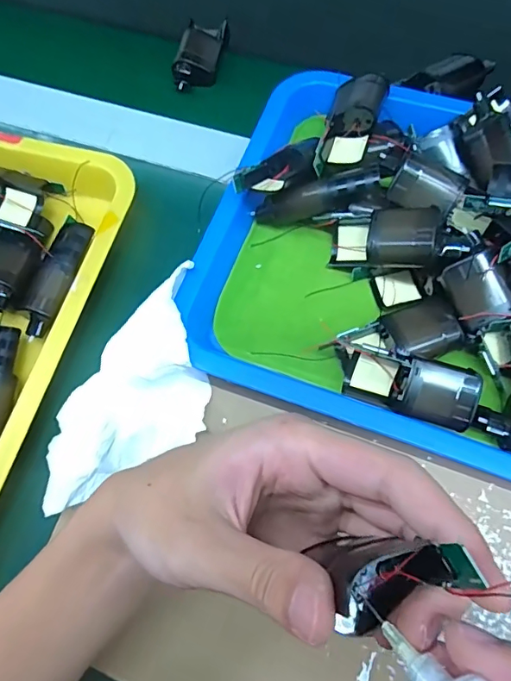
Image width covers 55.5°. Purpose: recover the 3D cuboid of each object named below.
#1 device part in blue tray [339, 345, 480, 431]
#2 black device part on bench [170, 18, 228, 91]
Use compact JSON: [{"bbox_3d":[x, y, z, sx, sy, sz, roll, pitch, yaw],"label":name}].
[{"bbox_3d":[0.094,0.031,0.298,0.074,0.035,0.034,14,71,10],"label":"device part in blue tray"},{"bbox_3d":[-0.052,-0.264,0.452,0.038,0.025,0.087,21,73,-16],"label":"black device part on bench"}]

